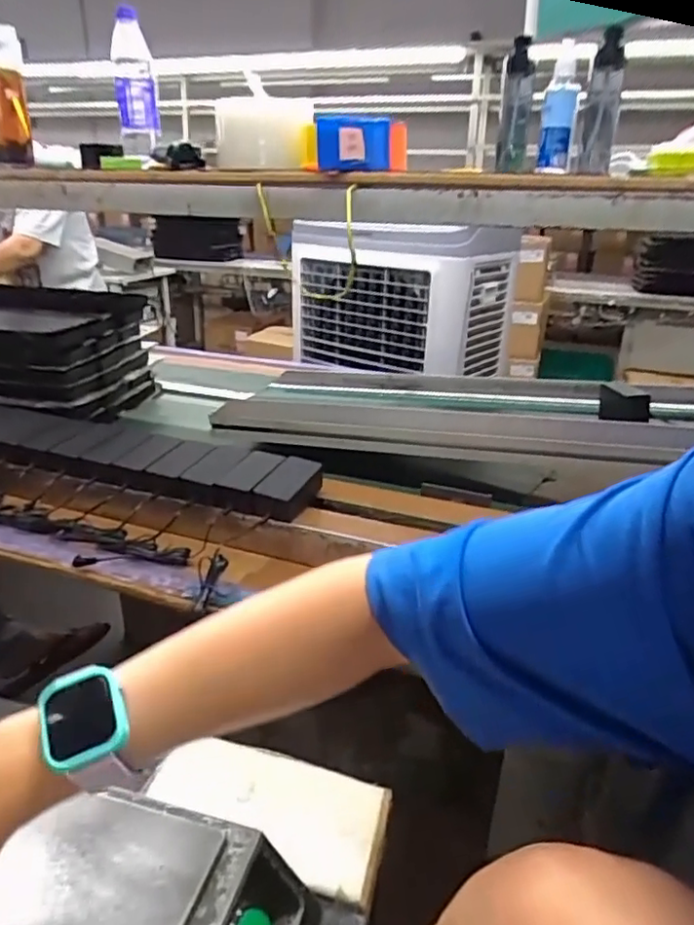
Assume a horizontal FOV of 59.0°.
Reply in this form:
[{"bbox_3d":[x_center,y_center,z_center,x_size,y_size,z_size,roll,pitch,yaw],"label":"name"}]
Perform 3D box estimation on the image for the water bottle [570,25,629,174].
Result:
[{"bbox_3d":[0.272,-0.384,0.658,0.038,0.128,0.033,11,25,21],"label":"water bottle"}]

